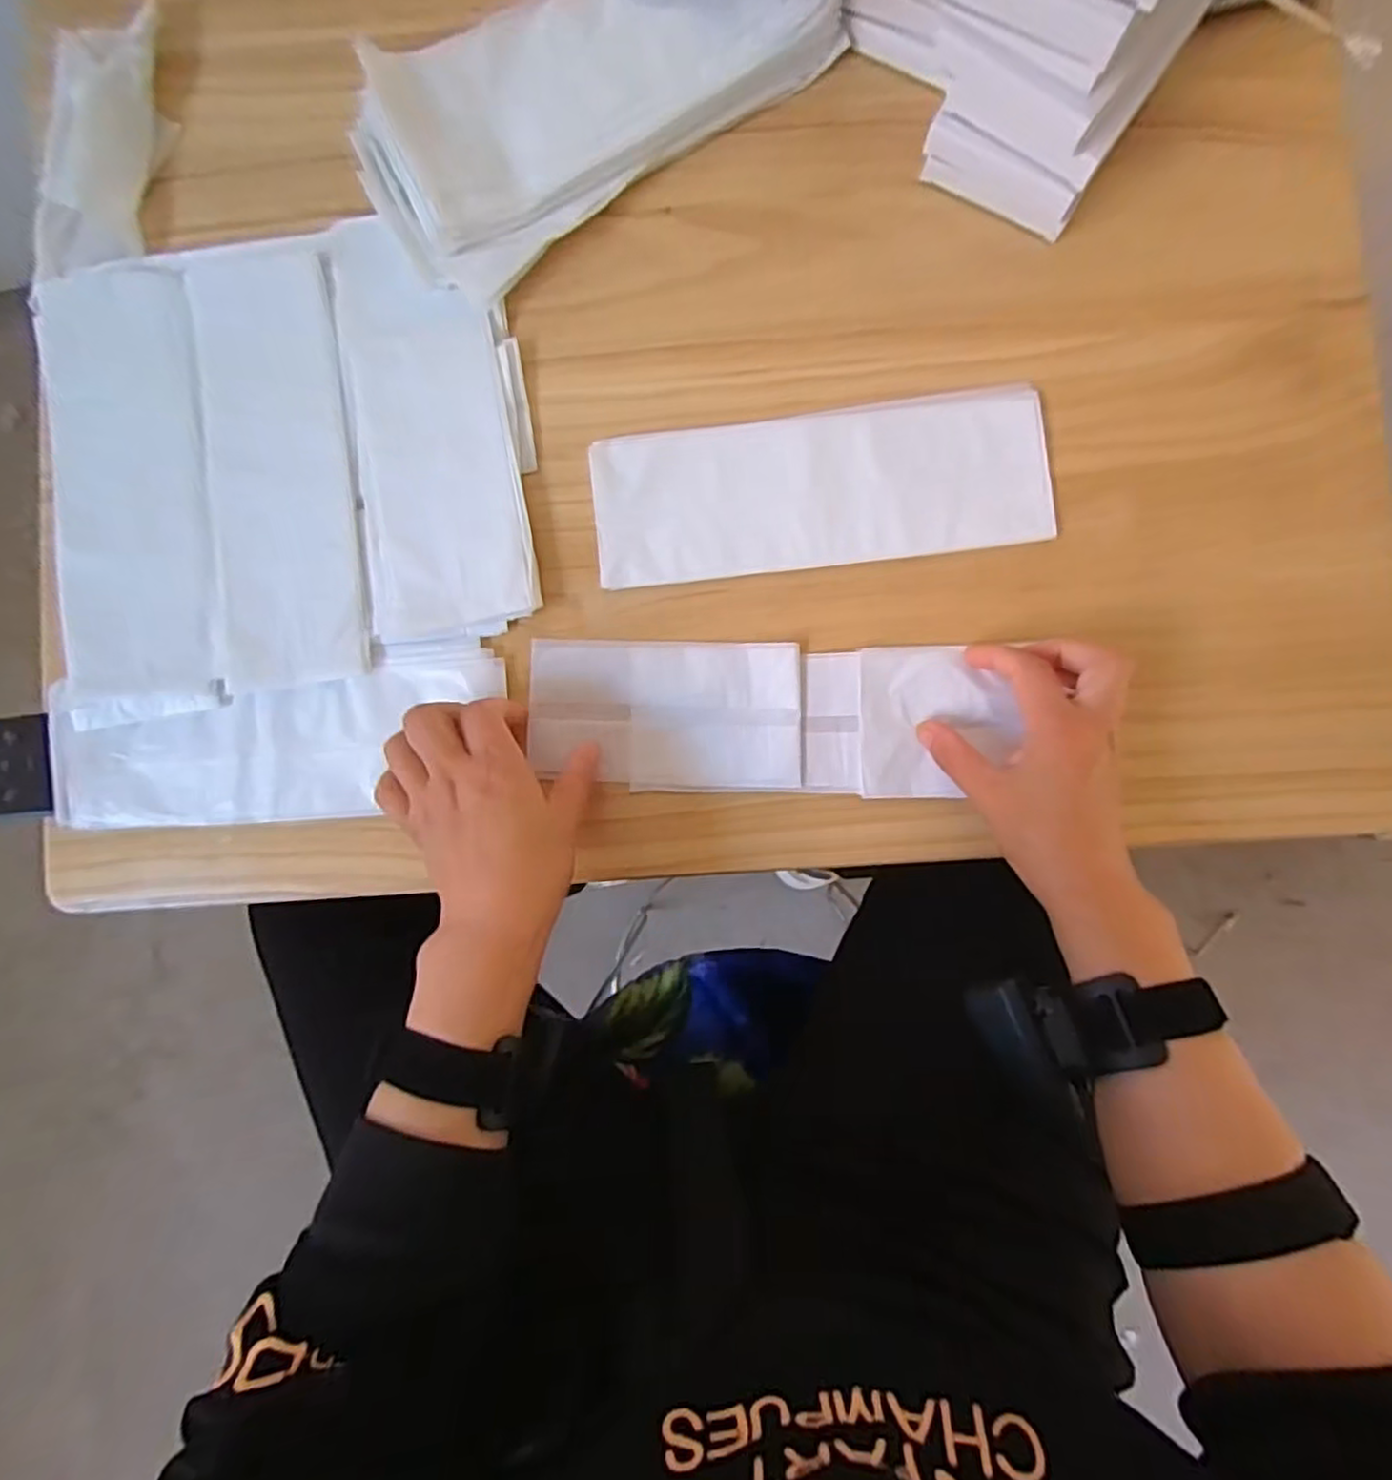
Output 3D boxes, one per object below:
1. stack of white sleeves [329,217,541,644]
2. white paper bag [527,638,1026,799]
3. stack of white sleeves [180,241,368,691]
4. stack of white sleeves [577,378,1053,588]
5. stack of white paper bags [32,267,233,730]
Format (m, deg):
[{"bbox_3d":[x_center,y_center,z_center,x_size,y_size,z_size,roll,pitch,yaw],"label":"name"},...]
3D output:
[{"bbox_3d":[-0.152,-0.181,0.394,0.093,0.012,0.243,-8,86,2],"label":"stack of white sleeves"},{"bbox_3d":[0.039,-0.012,0.386,0.261,0.008,0.083,3,87,3],"label":"white paper bag"},{"bbox_3d":[-0.242,-0.156,0.398,0.082,0.006,0.248,-8,86,2],"label":"stack of white sleeves"},{"bbox_3d":[0.069,-0.141,0.387,0.250,0.007,0.085,-6,87,2],"label":"stack of white sleeves"},{"bbox_3d":[-0.329,-0.143,0.399,0.094,0.006,0.260,-9,86,2],"label":"stack of white paper bags"}]

